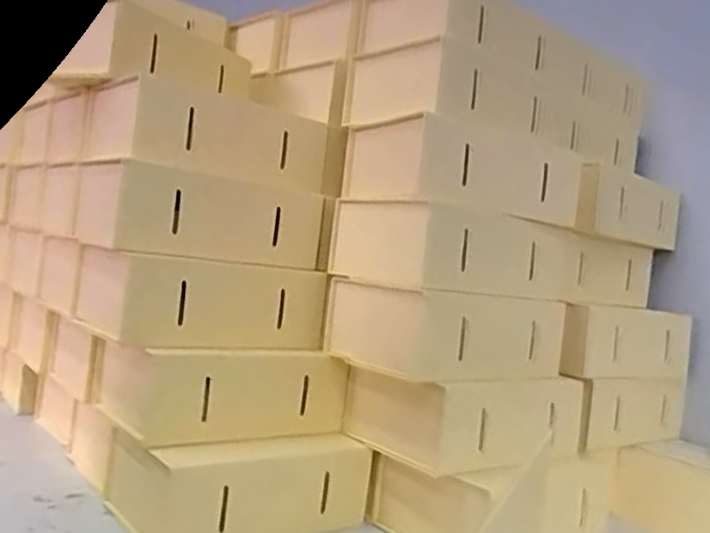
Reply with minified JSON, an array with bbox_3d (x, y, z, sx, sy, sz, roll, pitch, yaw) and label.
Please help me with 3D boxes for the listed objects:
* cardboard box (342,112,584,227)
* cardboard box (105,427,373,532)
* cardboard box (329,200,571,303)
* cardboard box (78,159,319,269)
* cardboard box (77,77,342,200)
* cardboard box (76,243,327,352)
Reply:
[{"bbox_3d":[0.081,-0.077,0.552,0.159,0.064,0.114,6,2,-37],"label":"cardboard box"},{"bbox_3d":[-0.083,0.151,0.487,0.175,0.068,0.099,6,2,-37],"label":"cardboard box"},{"bbox_3d":[0.080,-0.012,0.546,0.176,0.058,0.116,5,2,-42],"label":"cardboard box"},{"bbox_3d":[-0.114,-0.036,0.520,0.168,0.058,0.083,6,2,-37],"label":"cardboard box"},{"bbox_3d":[-0.109,-0.098,0.537,0.179,0.060,0.104,6,2,-37],"label":"cardboard box"},{"bbox_3d":[-0.114,0.024,0.515,0.165,0.058,0.103,5,2,-42],"label":"cardboard box"}]

